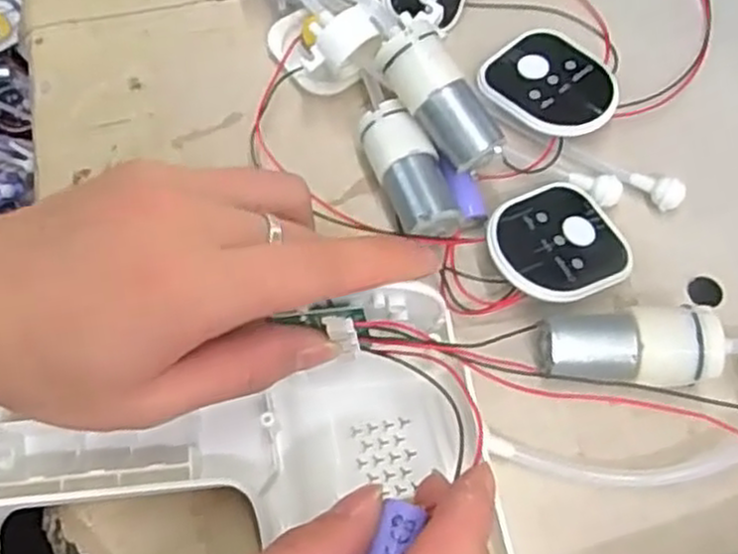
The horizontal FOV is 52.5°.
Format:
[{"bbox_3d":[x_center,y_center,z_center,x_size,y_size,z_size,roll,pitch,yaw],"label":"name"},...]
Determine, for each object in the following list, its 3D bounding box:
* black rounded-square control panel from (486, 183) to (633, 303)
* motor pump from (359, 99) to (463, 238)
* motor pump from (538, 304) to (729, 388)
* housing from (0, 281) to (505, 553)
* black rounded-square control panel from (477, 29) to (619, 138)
[{"bbox_3d":[0.075,-0.013,0.295,0.060,0.004,0.048,-24,67,-30],"label":"black rounded-square control panel"},{"bbox_3d":[0.017,-0.040,0.307,0.024,0.027,0.059,-19,67,-8],"label":"motor pump"},{"bbox_3d":[0.095,0.028,0.275,0.064,0.027,0.029,-1,66,0],"label":"motor pump"},{"bbox_3d":[-0.040,0.122,0.223,0.182,0.052,0.202,-10,66,-4],"label":"housing"},{"bbox_3d":[0.080,-0.085,0.332,0.058,0.015,0.055,34,70,14],"label":"black rounded-square control panel"}]

